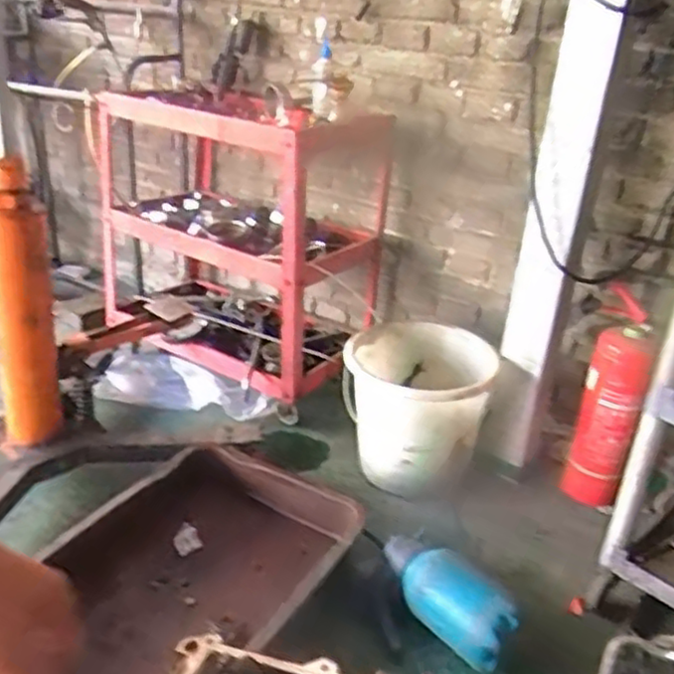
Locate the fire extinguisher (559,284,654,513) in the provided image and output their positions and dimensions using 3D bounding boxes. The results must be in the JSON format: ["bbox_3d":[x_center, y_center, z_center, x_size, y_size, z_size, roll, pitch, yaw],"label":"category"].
[{"bbox_3d":[0.567,0.146,1.463,0.120,0.430,0.149,12,27,15],"label":"fire extinguisher"}]

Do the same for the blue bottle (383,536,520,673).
[{"bbox_3d":[0.188,0.448,1.201,0.106,0.124,0.275,-12,30,-31],"label":"blue bottle"}]

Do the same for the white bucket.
[{"bbox_3d":[0.188,0.156,1.577,0.308,0.300,0.306,4,26,-2],"label":"white bucket"}]

